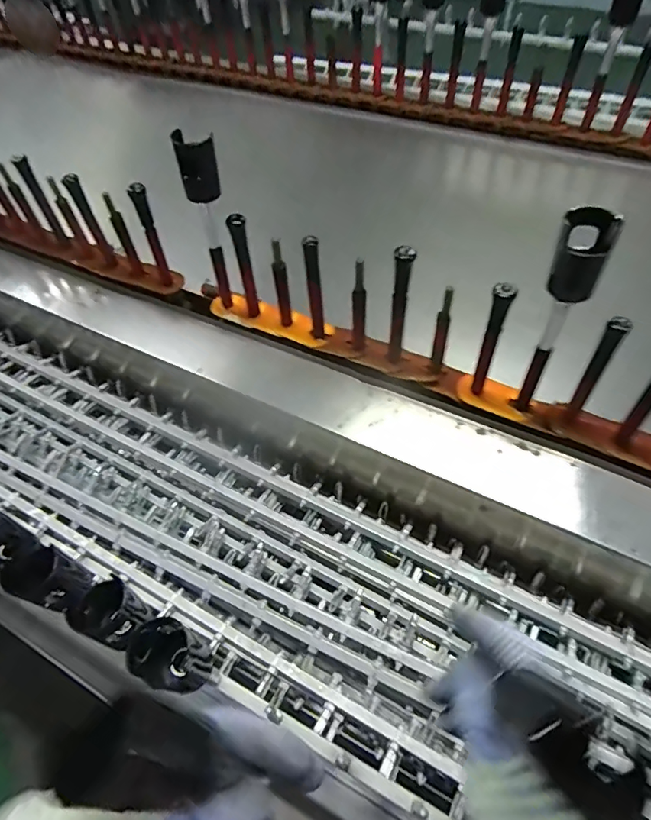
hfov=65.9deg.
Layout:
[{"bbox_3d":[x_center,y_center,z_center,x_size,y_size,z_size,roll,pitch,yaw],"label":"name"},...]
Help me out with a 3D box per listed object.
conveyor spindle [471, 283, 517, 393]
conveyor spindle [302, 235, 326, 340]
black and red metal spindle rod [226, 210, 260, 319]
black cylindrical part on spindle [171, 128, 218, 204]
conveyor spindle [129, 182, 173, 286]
[{"bbox_3d":[0.173,-0.067,0.526,0.018,0.148,0.015,23,58,22],"label":"conveyor spindle"},{"bbox_3d":[-0.013,-0.141,0.594,0.018,0.144,0.017,-10,52,-2],"label":"conveyor spindle"},{"bbox_3d":[-0.100,-0.178,0.628,0.022,0.143,0.020,-18,53,-8],"label":"black and red metal spindle rod"},{"bbox_3d":[-0.138,-0.264,0.547,0.040,0.065,0.030,-14,52,-5],"label":"black cylindrical part on spindle"},{"bbox_3d":[-0.236,-0.238,0.686,0.022,0.153,0.028,-22,53,-11],"label":"conveyor spindle"}]

